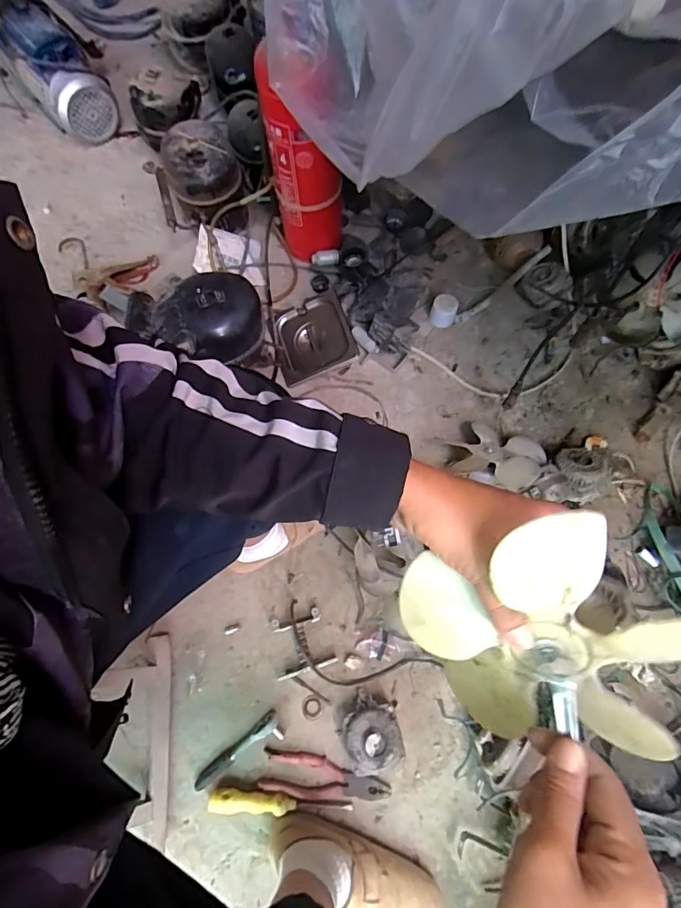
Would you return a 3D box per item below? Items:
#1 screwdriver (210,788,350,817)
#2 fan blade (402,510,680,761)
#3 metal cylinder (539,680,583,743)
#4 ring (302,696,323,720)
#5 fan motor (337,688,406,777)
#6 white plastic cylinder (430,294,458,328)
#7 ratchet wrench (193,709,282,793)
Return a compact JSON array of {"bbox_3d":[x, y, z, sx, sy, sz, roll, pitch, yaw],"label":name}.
[{"bbox_3d":[-0.089,0.514,0.659,0.207,0.021,0.030,1,70,0],"label":"screwdriver"},{"bbox_3d":[0.134,0.118,0.281,0.172,0.025,0.166,-18,104,31],"label":"fan blade"},{"bbox_3d":[0.130,0.150,0.267,0.015,0.017,0.028,1,70,0],"label":"metal cylinder"},{"bbox_3d":[-0.045,0.406,0.713,0.032,0.006,0.034,0,70,0],"label":"ring"},{"bbox_3d":[0.047,0.420,0.668,0.092,0.070,0.093,0,70,0],"label":"fan motor"},{"bbox_3d":[0.214,-0.297,0.926,0.052,0.047,0.048,16,71,5],"label":"white plastic cylinder"},{"bbox_3d":[-0.155,0.456,0.681,0.147,0.021,0.038,-32,73,-11],"label":"ratchet wrench"}]

